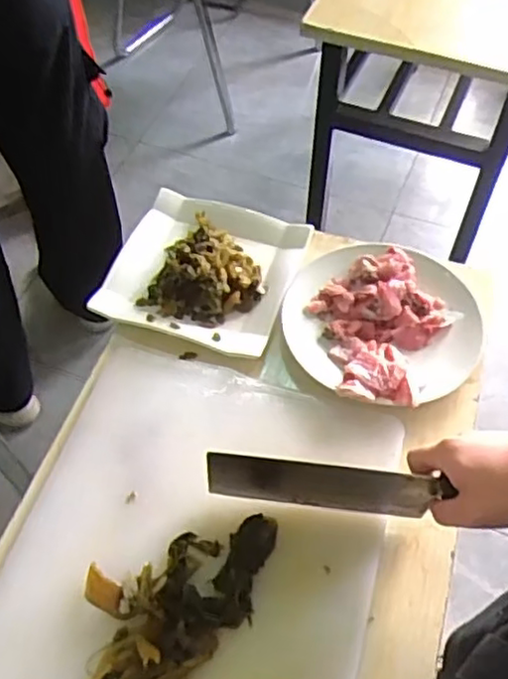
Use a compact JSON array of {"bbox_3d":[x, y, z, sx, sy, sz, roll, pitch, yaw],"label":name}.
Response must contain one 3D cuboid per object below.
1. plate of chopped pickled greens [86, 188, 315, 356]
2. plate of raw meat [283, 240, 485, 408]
[{"bbox_3d":[-0.058,-0.085,0.788,0.205,0.052,0.205,15,56,10],"label":"plate of chopped pickled greens"},{"bbox_3d":[0.138,-0.022,0.732,0.202,0.029,0.207,0,55,0],"label":"plate of raw meat"}]

